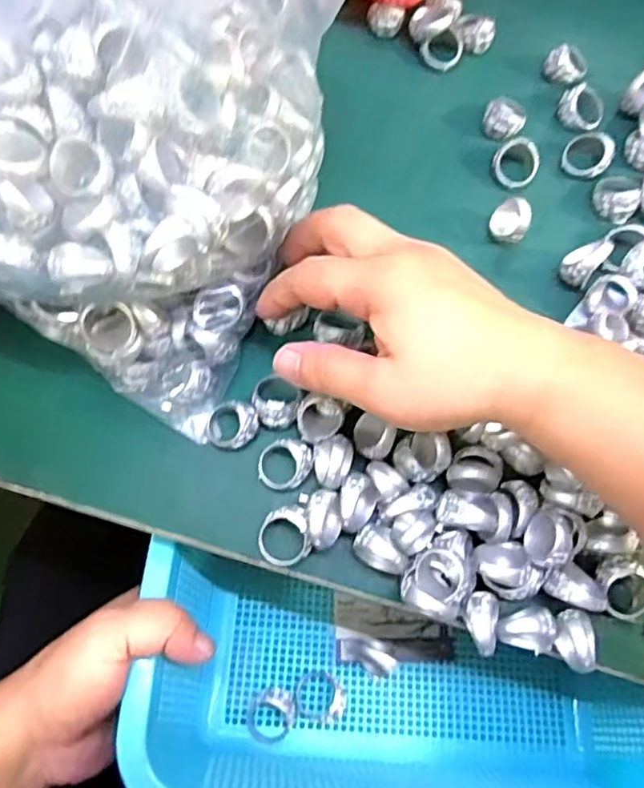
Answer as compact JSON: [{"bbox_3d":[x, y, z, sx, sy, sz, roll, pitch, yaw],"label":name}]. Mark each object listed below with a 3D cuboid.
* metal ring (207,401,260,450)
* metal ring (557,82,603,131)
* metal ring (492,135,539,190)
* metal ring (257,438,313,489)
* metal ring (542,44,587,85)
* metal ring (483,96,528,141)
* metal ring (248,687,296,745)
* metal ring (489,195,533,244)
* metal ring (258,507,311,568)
[{"bbox_3d":[-0.042,0.015,0.294,0.023,0.016,0.021,1,73,-3],"label":"metal ring"},{"bbox_3d":[0.152,-0.166,0.364,0.026,0.018,0.023,-20,75,-9],"label":"metal ring"},{"bbox_3d":[0.107,-0.128,0.347,0.025,0.015,0.024,1,73,-3],"label":"metal ring"},{"bbox_3d":[-0.017,0.032,0.289,0.024,0.013,0.023,1,73,-3],"label":"metal ring"},{"bbox_3d":[0.146,-0.197,0.375,0.024,0.016,0.022,1,73,-3],"label":"metal ring"},{"bbox_3d":[0.104,-0.157,0.361,0.022,0.018,0.021,1,73,-3],"label":"metal ring"},{"bbox_3d":[-0.026,0.171,0.333,0.023,0.008,0.026,38,74,8],"label":"metal ring"},{"bbox_3d":[0.099,-0.091,0.330,0.019,0.026,0.014,33,74,7],"label":"metal ring"},{"bbox_3d":[-0.016,0.063,0.278,0.023,0.007,0.028,37,107,14],"label":"metal ring"}]

